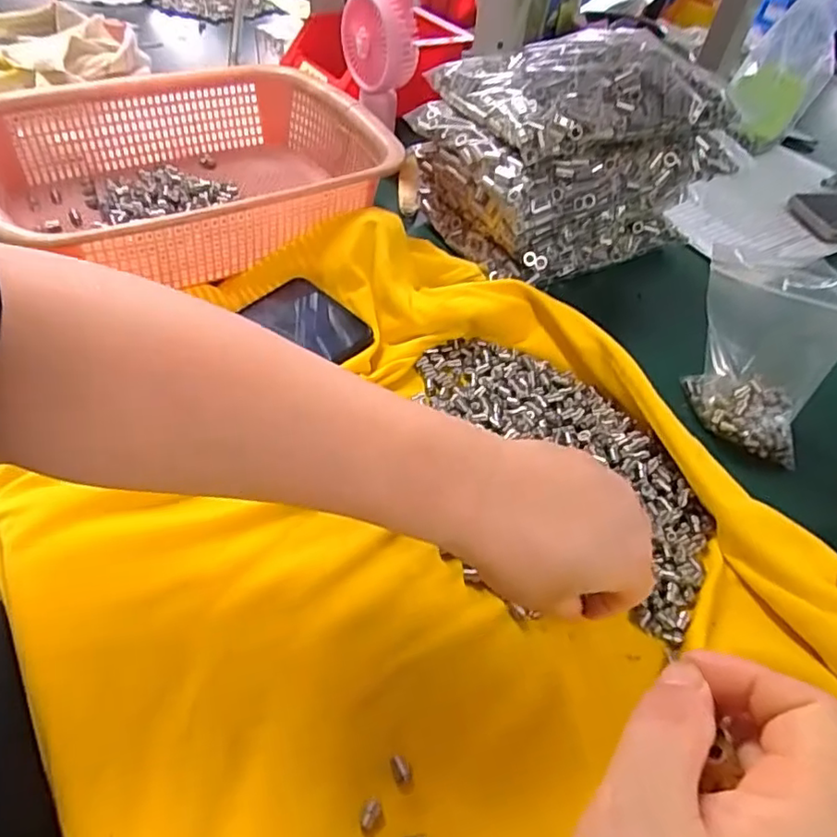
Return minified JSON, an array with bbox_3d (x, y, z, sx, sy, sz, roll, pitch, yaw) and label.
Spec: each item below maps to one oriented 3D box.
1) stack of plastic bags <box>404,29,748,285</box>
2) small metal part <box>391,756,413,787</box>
[{"bbox_3d":[0.121,-0.220,0.499,0.208,0.133,0.157,-18,54,-25],"label":"stack of plastic bags"},{"bbox_3d":[-0.007,0.146,0.254,0.008,0.006,0.011,-15,52,-20],"label":"small metal part"}]

